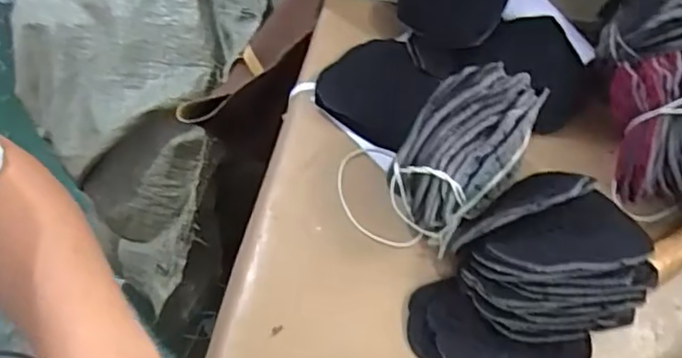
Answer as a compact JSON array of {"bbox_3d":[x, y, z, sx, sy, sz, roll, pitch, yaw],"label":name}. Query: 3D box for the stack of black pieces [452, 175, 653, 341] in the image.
[{"bbox_3d":[0.143,0.059,0.426,0.117,0.072,0.100,-5,55,-9],"label":"stack of black pieces"}]

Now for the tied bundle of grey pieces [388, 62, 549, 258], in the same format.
[{"bbox_3d":[0.084,-0.018,0.459,0.062,0.106,0.102,39,60,21],"label":"tied bundle of grey pieces"}]

